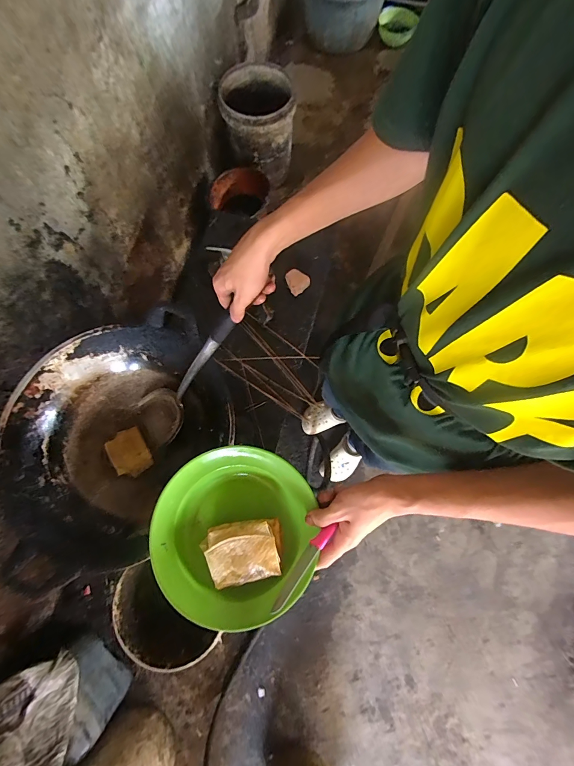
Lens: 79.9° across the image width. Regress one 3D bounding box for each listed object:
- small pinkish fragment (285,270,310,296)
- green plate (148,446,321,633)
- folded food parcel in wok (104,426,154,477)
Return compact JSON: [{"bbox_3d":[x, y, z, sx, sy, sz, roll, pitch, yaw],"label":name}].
[{"bbox_3d":[0.031,-0.300,1.007,0.063,0.005,0.068,-31,98,7],"label":"small pinkish fragment"},{"bbox_3d":[-0.067,0.192,0.452,0.209,0.057,0.204,0,76,1],"label":"green plate"},{"bbox_3d":[-0.343,0.153,0.743,0.079,0.012,0.098,-29,77,-6],"label":"folded food parcel in wok"}]

